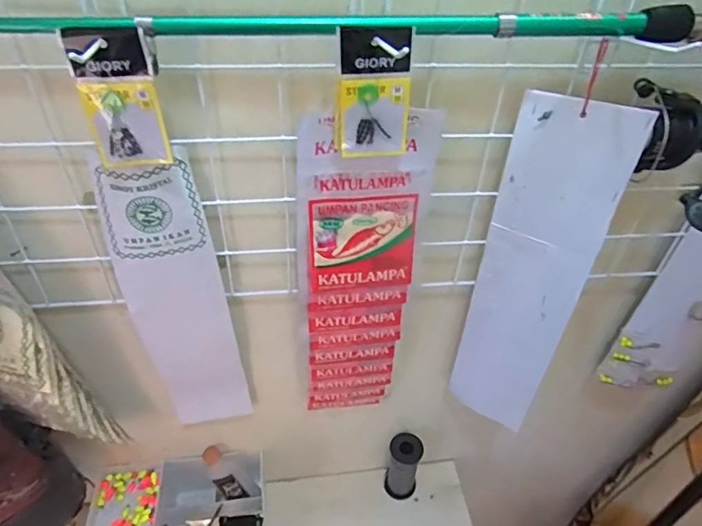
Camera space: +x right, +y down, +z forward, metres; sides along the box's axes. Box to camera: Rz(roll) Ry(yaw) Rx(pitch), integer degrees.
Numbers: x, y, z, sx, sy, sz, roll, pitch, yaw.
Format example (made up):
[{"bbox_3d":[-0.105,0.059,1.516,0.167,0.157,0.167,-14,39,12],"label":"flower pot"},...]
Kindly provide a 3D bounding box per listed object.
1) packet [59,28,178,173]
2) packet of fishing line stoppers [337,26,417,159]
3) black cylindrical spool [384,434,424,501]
[{"bbox_3d":[-0.159,-0.111,0.354,0.053,0.100,0.016,-2,38,-5],"label":"packet"},{"bbox_3d":[0.017,-0.121,0.369,0.051,0.091,0.014,-1,42,-4],"label":"packet of fishing line stoppers"},{"bbox_3d":[0.080,0.313,0.776,0.050,0.123,0.043,11,42,10],"label":"black cylindrical spool"}]

